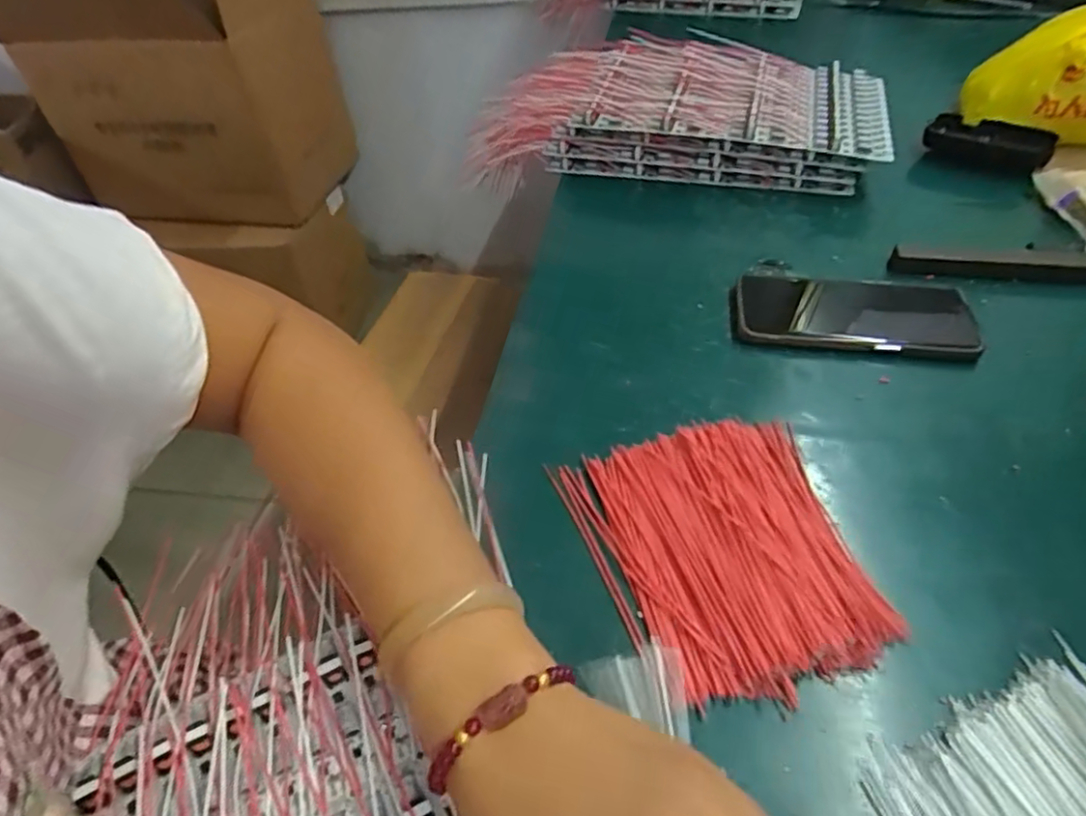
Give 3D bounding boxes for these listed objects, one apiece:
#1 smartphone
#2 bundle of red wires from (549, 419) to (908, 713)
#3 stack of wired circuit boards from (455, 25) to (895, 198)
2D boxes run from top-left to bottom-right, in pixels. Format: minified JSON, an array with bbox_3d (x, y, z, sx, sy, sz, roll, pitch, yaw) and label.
[{"bbox_3d":[0.226,-0.068,0.470,0.159,0.018,0.071,9,49,10],"label":"smartphone"},{"bbox_3d":[0.098,0.071,0.341,0.132,0.019,0.150,-15,49,-11],"label":"bundle of red wires"},{"bbox_3d":[0.130,-0.309,0.677,0.411,0.081,0.204,9,48,10],"label":"stack of wired circuit boards"}]

